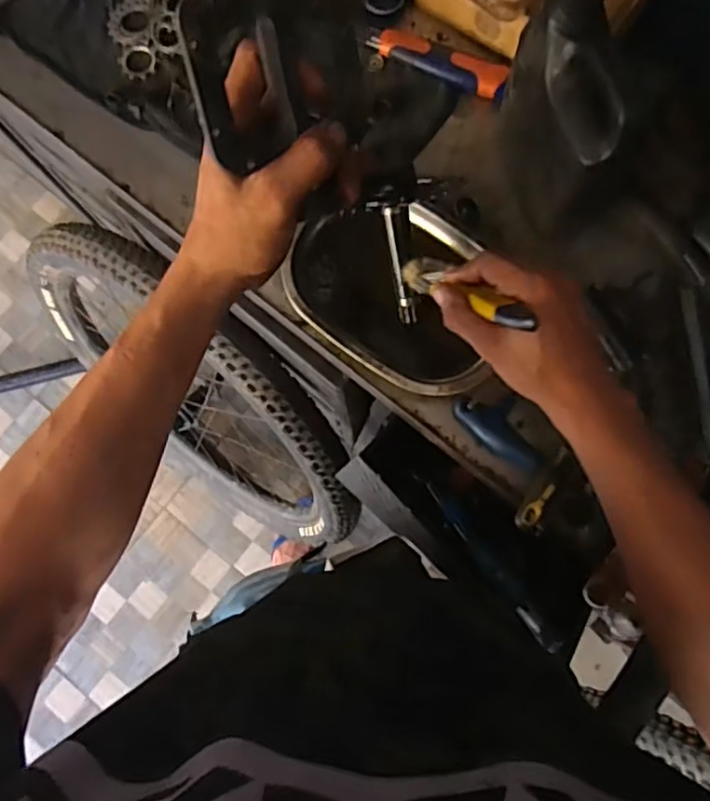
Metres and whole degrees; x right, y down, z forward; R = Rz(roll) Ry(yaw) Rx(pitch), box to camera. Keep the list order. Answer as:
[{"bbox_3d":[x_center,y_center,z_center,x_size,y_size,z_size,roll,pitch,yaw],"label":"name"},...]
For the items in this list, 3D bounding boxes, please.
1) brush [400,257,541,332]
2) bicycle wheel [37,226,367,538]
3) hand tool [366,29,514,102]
[{"bbox_3d":[0.082,-0.083,0.481,0.033,0.161,0.015,-37,121,-5],"label":"brush"},{"bbox_3d":[-0.259,0.021,1.095,0.635,0.633,0.059,39,67,8],"label":"bicycle wheel"},{"bbox_3d":[0.080,-0.327,0.616,0.139,0.016,0.029,24,82,5],"label":"hand tool"}]

